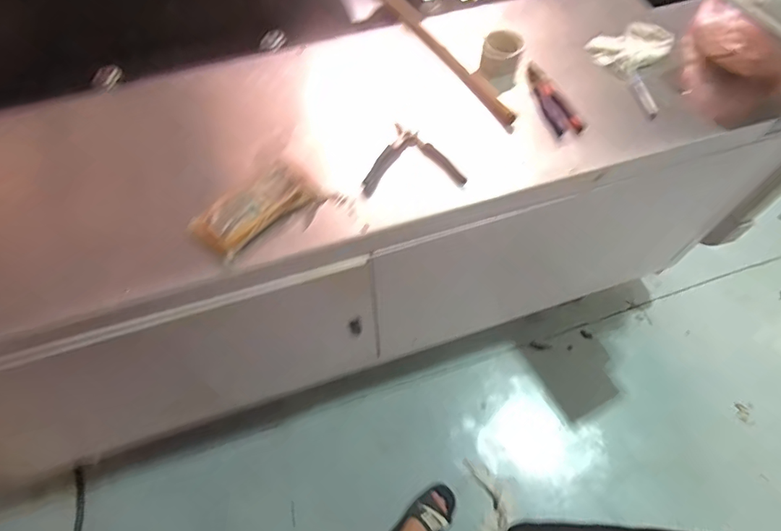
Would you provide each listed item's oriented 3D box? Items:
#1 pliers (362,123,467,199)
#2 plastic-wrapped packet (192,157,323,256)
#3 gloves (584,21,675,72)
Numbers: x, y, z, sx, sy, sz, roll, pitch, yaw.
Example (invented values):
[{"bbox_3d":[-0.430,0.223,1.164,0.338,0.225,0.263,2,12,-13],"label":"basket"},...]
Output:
[{"bbox_3d":[0.033,-0.194,0.885,0.179,0.033,0.140,-8,61,-4],"label":"pliers"},{"bbox_3d":[-0.234,-0.101,0.834,0.213,0.046,0.098,-36,66,-18],"label":"plastic-wrapped packet"},{"bbox_3d":[0.506,-0.456,1.007,0.138,0.059,0.134,0,60,0],"label":"gloves"}]

